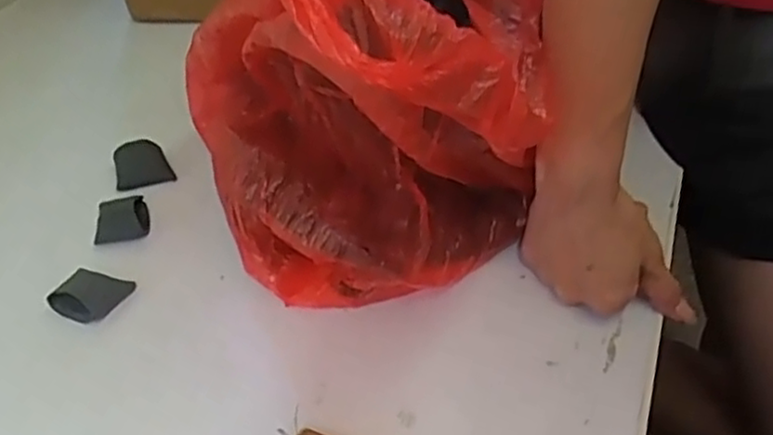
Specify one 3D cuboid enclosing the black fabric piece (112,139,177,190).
[{"bbox_3d":[-0.188,-0.043,0.542,0.042,0.015,0.038,-11,47,-9],"label":"black fabric piece"}]

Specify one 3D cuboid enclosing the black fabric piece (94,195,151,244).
[{"bbox_3d":[-0.193,-0.002,0.510,0.036,0.015,0.041,-8,47,-7],"label":"black fabric piece"}]

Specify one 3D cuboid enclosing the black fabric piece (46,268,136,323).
[{"bbox_3d":[-0.193,0.049,0.459,0.038,0.017,0.038,14,48,14],"label":"black fabric piece"}]

